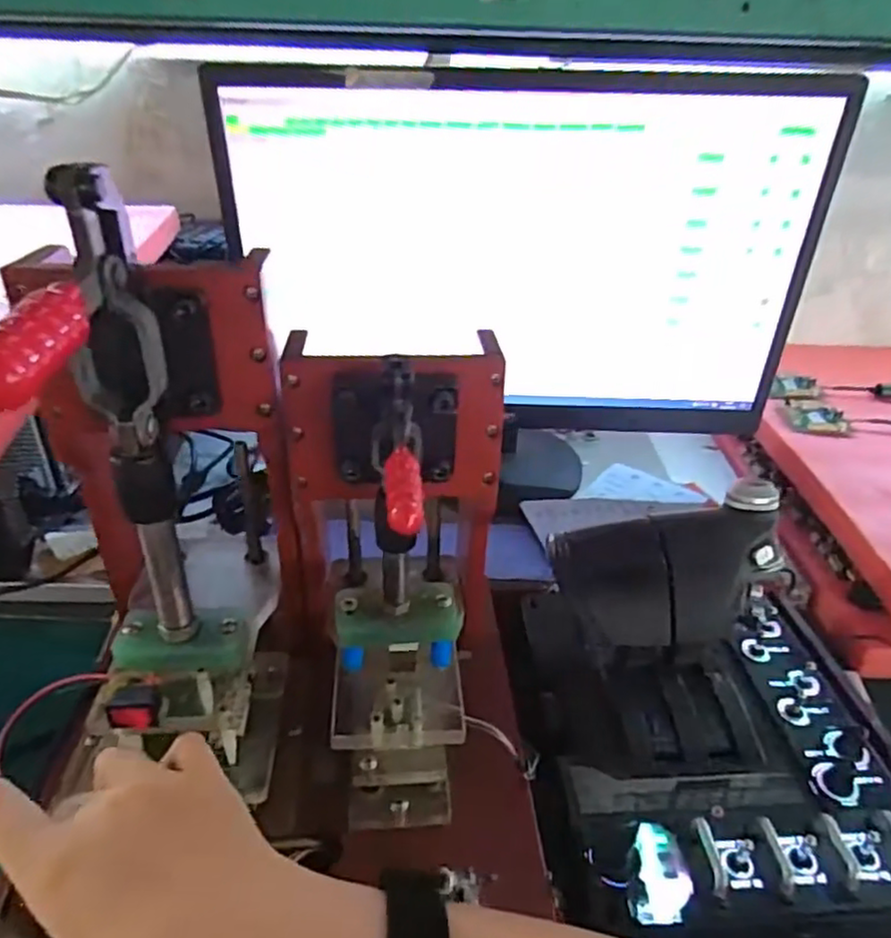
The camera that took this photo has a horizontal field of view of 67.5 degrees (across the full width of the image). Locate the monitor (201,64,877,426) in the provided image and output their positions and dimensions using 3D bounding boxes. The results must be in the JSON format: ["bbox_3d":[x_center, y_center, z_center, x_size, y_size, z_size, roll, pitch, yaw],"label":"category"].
[{"bbox_3d":[0.062,-0.186,0.611,0.503,0.299,0.063,3,32,1],"label":"monitor"}]

